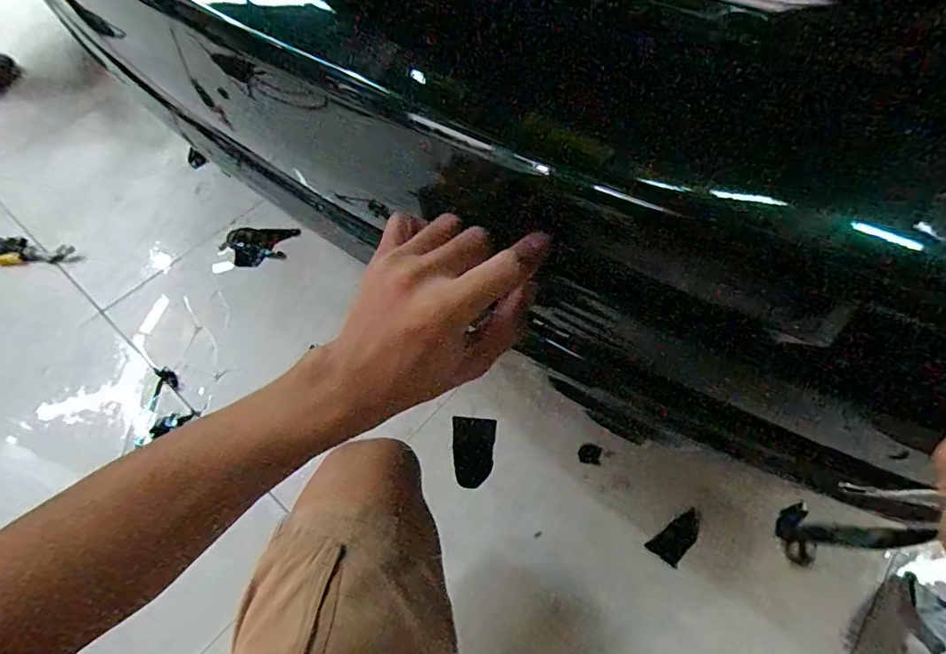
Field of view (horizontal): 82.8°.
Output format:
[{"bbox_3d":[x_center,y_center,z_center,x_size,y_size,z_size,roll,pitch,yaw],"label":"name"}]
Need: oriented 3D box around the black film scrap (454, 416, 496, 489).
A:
[{"bbox_3d":[0.002,0.187,0.807,0.062,0.004,0.105,2,60,-1],"label":"black film scrap"}]

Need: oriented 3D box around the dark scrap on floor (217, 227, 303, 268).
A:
[{"bbox_3d":[-0.411,-0.163,1.031,0.156,0.034,0.088,-10,57,-4],"label":"dark scrap on floor"}]

